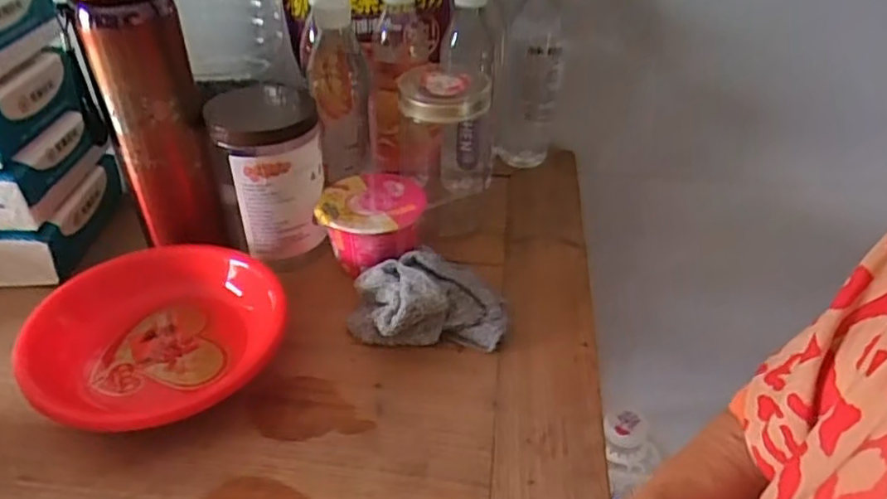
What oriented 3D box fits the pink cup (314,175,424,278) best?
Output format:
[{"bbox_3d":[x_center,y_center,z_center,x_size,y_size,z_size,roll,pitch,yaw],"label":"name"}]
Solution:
[{"bbox_3d":[-0.068,-0.023,0.618,0.094,0.071,0.093,1,38,-1],"label":"pink cup"}]

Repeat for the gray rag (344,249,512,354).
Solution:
[{"bbox_3d":[-0.013,0.041,0.551,0.127,0.052,0.084,-1,38,-3],"label":"gray rag"}]

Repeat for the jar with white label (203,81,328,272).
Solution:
[{"bbox_3d":[-0.160,-0.069,0.605,0.096,0.137,0.094,-11,39,-15],"label":"jar with white label"}]

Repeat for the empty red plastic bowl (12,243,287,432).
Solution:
[{"bbox_3d":[-0.219,0.066,0.504,0.167,0.065,0.189,26,44,28],"label":"empty red plastic bowl"}]

